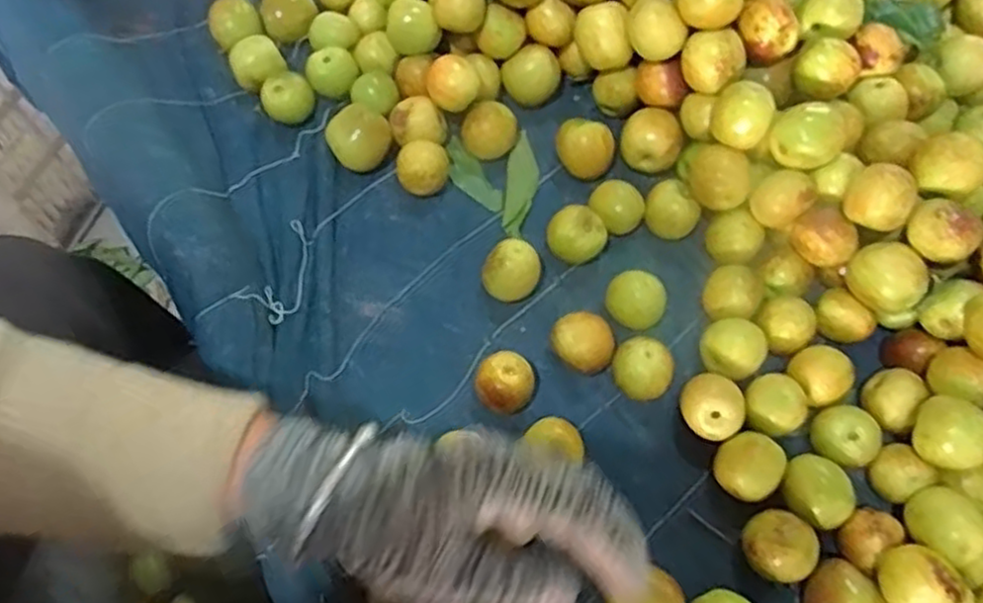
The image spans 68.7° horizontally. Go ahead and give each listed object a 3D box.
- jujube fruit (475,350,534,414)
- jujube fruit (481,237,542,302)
[{"bbox_3d":[0.008,0.050,0.426,0.033,0.030,0.031,1,65,-2],"label":"jujube fruit"},{"bbox_3d":[0.013,-0.018,0.457,0.035,0.034,0.032,1,65,-2],"label":"jujube fruit"}]

